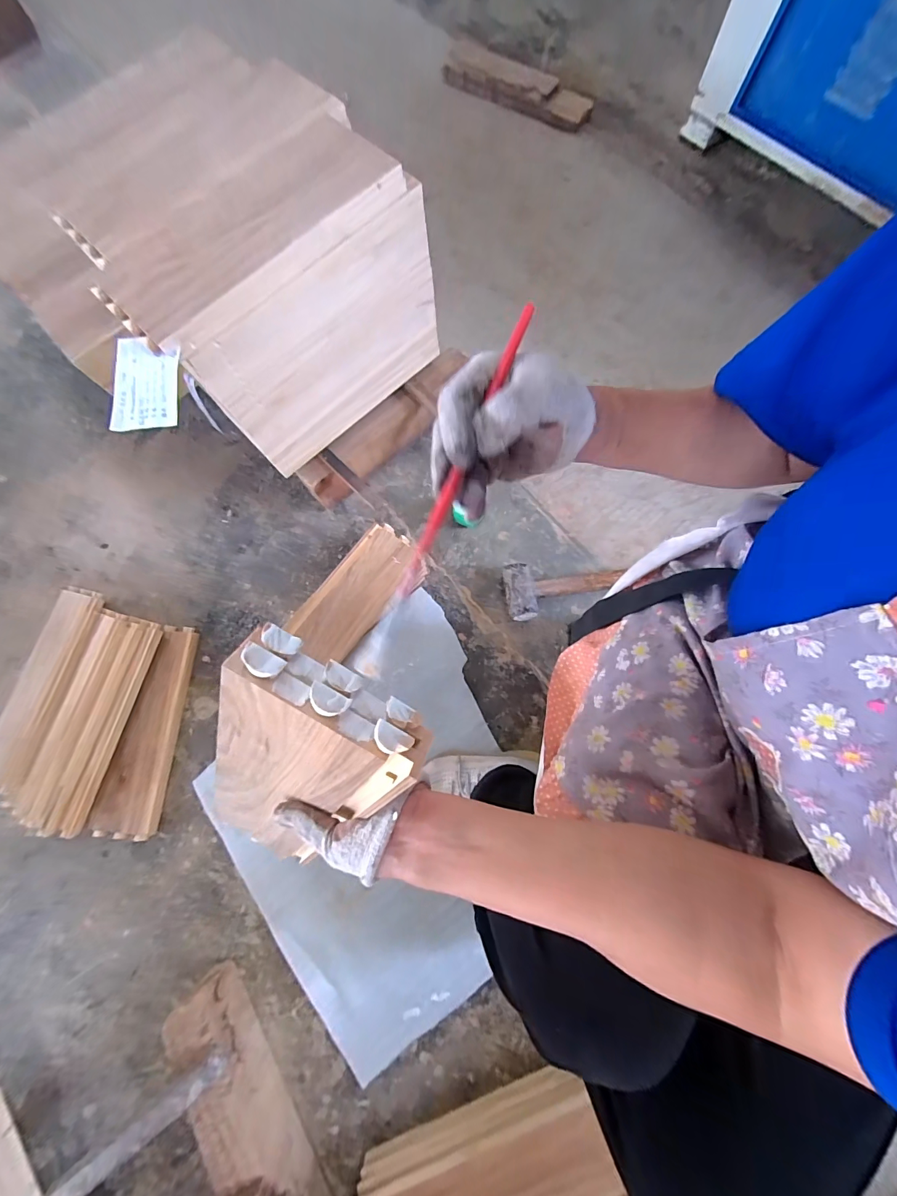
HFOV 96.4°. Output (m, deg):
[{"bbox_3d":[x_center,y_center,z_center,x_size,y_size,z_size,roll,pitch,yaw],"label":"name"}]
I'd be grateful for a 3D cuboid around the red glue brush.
[{"bbox_3d":[0.002,-0.070,0.237,0.012,0.008,0.246,23,83,7],"label":"red glue brush"}]

